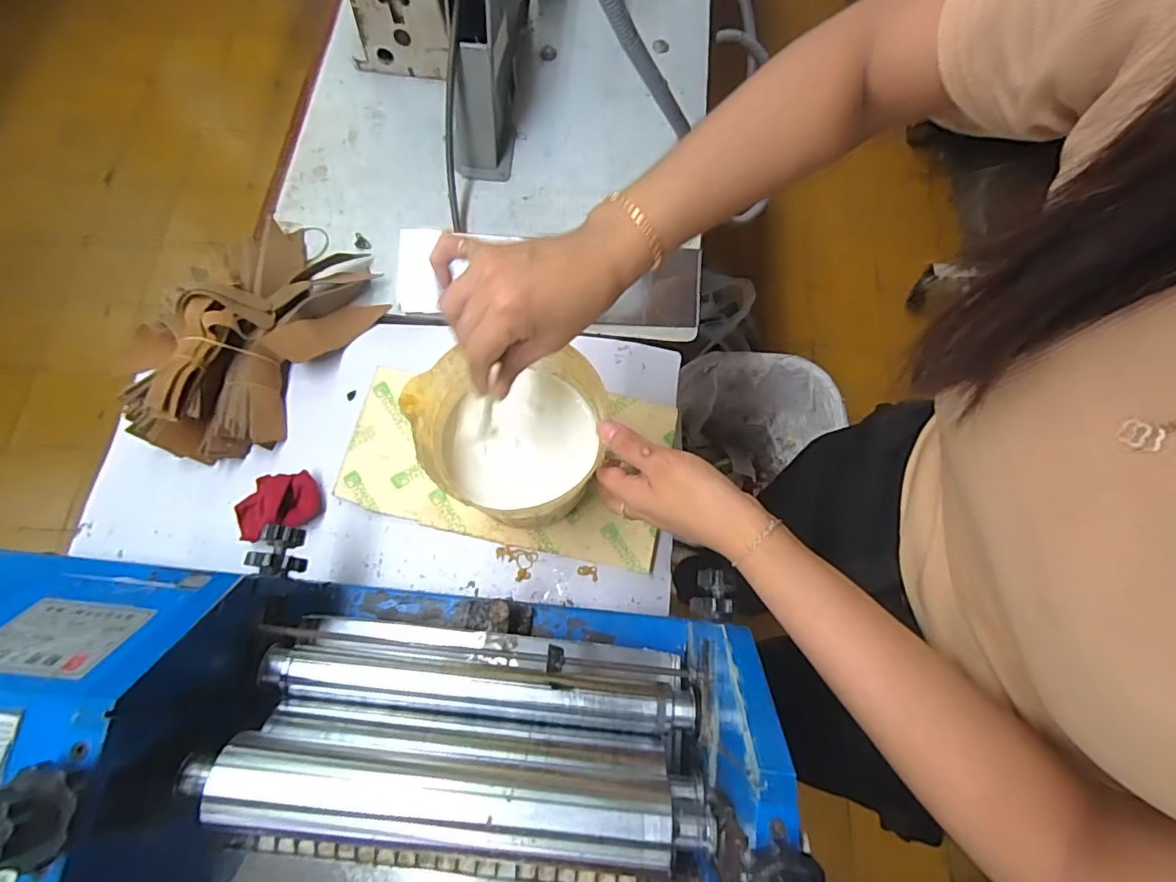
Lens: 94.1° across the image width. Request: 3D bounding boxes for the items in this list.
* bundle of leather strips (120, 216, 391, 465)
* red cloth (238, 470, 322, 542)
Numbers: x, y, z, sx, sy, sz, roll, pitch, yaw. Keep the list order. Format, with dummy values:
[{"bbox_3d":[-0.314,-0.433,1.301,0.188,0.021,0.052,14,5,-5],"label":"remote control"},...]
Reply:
[{"bbox_3d":[-0.331,-0.117,0.550,0.177,0.092,0.273,8,73,2],"label":"bundle of leather strips"},{"bbox_3d":[-0.298,0.063,0.525,0.074,0.031,0.063,-7,73,-3],"label":"red cloth"}]

